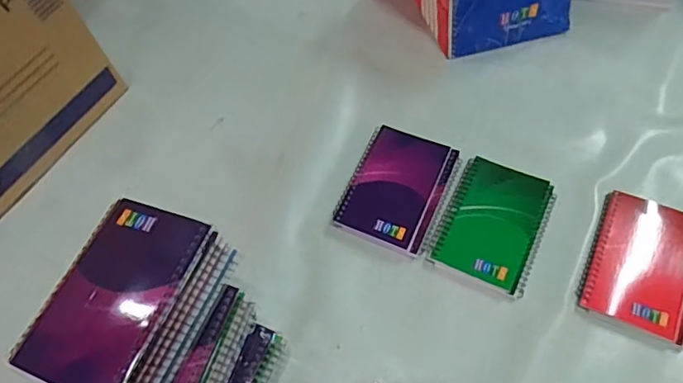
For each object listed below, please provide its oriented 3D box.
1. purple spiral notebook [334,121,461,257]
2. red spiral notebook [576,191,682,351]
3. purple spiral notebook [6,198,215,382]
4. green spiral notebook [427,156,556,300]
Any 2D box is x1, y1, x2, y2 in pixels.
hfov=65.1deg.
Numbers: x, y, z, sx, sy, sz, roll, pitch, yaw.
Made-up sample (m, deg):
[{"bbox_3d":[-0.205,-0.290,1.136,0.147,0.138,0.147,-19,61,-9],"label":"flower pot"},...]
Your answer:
[{"bbox_3d":[0.061,-0.004,0.564,0.100,0.019,0.136,20,64,16],"label":"purple spiral notebook"},{"bbox_3d":[0.288,0.068,0.503,0.097,0.012,0.136,21,64,17],"label":"red spiral notebook"},{"bbox_3d":[-0.155,0.068,0.360,0.086,0.008,0.131,12,62,24],"label":"purple spiral notebook"},{"bbox_3d":[0.154,0.029,0.535,0.094,0.010,0.135,21,64,16],"label":"green spiral notebook"}]

